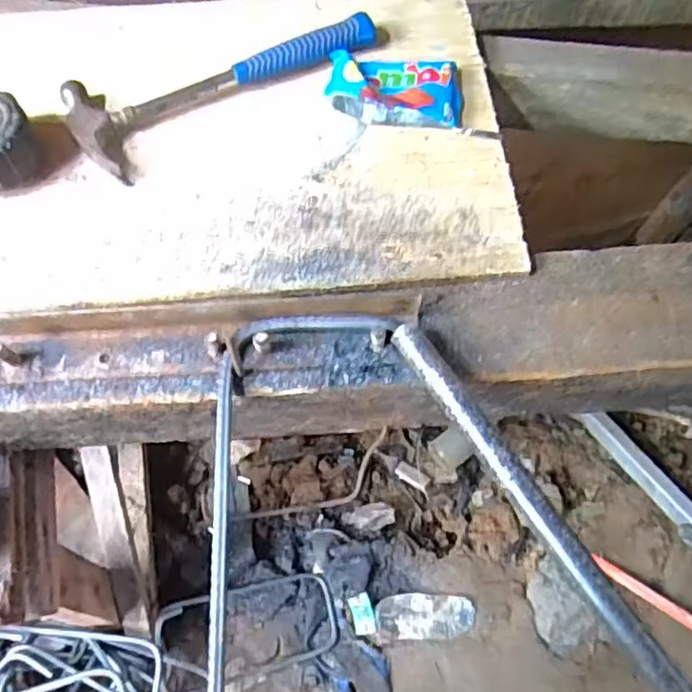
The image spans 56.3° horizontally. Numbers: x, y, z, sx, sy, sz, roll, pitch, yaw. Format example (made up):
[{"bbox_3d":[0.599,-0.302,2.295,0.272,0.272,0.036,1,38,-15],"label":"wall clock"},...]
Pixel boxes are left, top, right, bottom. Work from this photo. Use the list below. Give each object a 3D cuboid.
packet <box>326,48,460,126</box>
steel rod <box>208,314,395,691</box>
[{"bbox_3d":[0.041,-0.213,0.534,0.109,0.028,0.058,6,68,1],"label":"packet"},{"bbox_3d":[-0.052,0.113,0.411,0.108,0.012,0.303,9,71,10],"label":"steel rod"}]

